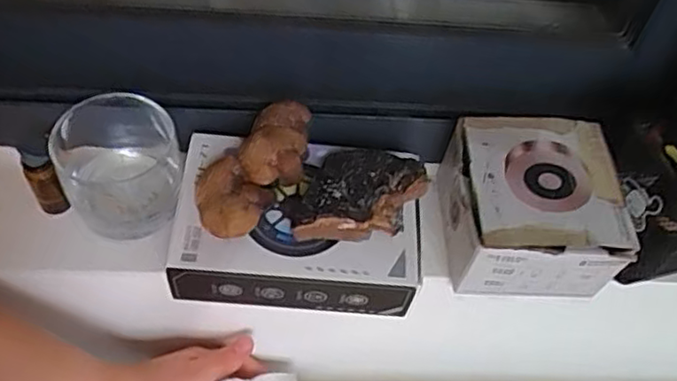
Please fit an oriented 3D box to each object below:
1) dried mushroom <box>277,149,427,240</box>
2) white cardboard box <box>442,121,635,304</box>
[{"bbox_3d":[0.008,-0.002,0.398,0.081,0.031,0.059,-8,53,-13],"label":"dried mushroom"},{"bbox_3d":[0.127,0.014,0.431,0.108,0.072,0.101,5,52,-3],"label":"white cardboard box"}]

